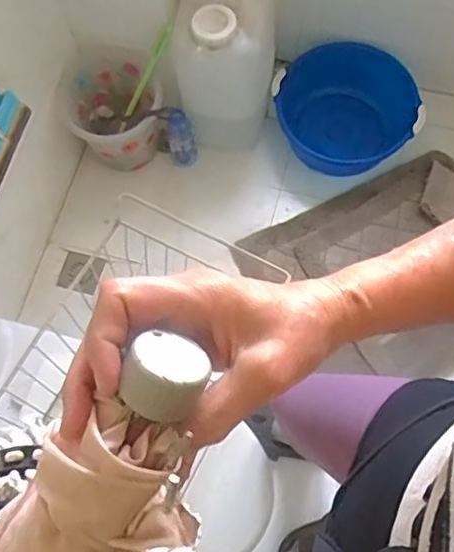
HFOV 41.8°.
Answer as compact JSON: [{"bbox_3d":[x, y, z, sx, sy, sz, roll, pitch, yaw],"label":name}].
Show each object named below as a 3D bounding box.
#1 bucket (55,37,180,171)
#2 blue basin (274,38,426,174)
[{"bbox_3d":[-0.257,-0.405,1.469,0.236,0.258,0.239,0,70,1],"label":"bucket"},{"bbox_3d":[0.304,-0.433,1.531,0.357,0.142,0.290,7,70,4],"label":"blue basin"}]

